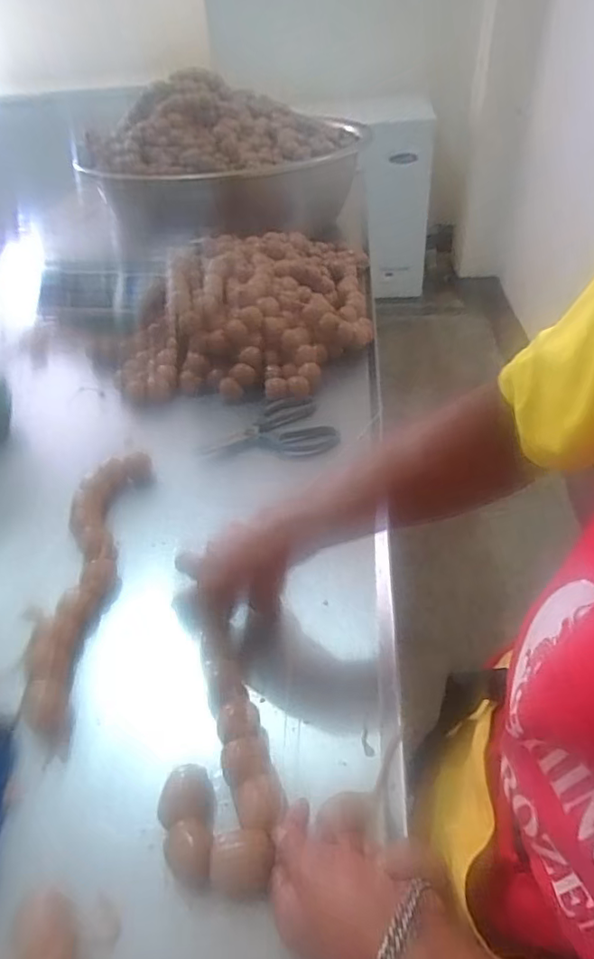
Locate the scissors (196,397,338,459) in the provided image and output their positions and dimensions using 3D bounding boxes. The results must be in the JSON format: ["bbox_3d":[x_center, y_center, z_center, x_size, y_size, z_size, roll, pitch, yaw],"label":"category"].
[{"bbox_3d":[-0.046,-0.068,0.755,0.185,0.011,0.124,-12,42,-9],"label":"scissors"}]

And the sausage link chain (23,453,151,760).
[{"bbox_3d":[-0.228,0.097,0.573,0.070,0.033,0.360,-2,42,2],"label":"sausage link chain"}]

